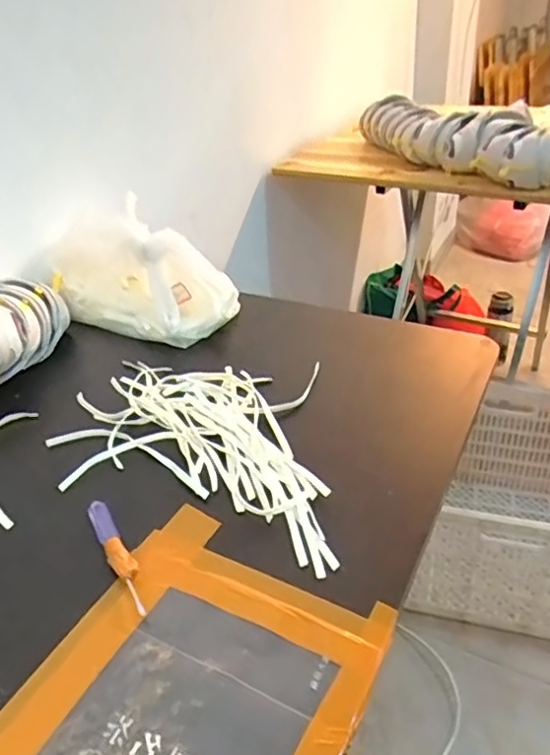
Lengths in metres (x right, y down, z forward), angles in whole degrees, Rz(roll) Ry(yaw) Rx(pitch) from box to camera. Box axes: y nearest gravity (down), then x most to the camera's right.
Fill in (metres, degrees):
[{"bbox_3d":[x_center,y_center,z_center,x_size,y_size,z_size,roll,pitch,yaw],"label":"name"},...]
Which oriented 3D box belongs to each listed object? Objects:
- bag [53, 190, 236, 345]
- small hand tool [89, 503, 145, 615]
[{"bbox_3d":[-0.183,-0.137,0.797,0.266,0.118,0.142,24,43,35],"label":"bag"},{"bbox_3d":[-0.123,0.137,0.470,0.017,0.011,0.115,-22,38,-25],"label":"small hand tool"}]

